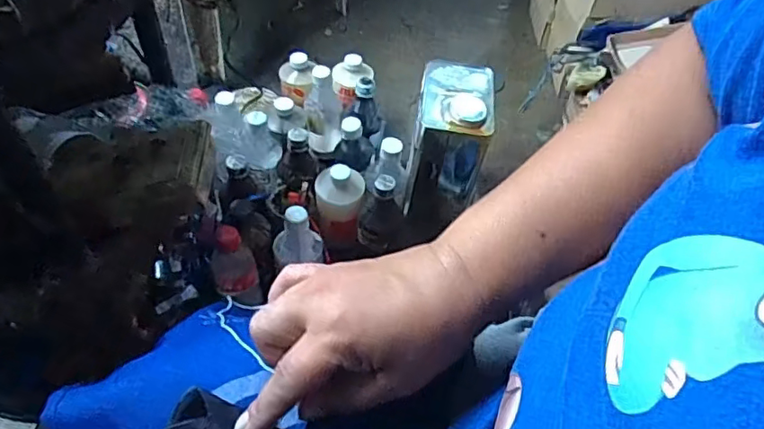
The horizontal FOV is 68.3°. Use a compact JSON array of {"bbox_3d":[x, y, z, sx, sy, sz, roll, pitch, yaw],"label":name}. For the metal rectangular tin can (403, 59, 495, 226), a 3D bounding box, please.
[{"bbox_3d":[0.104,-0.114,0.907,0.105,0.216,0.152,9,53,2],"label":"metal rectangular tin can"}]

